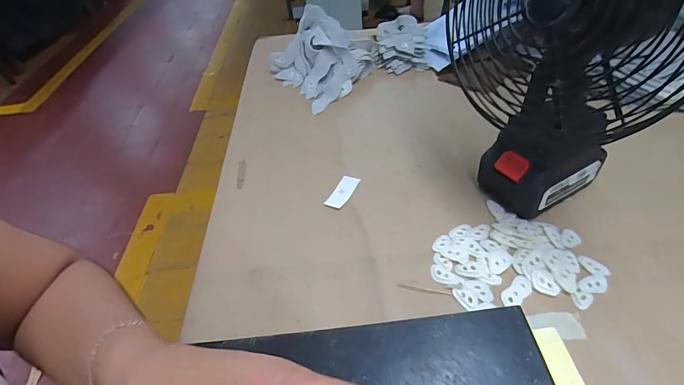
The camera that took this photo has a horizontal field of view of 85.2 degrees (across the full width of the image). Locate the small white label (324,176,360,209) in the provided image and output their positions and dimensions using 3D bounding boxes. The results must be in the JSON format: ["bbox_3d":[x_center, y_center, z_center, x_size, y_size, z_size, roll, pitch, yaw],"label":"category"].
[{"bbox_3d":[0.000,-0.001,0.441,0.020,0.006,0.049,18,49,23],"label":"small white label"}]

